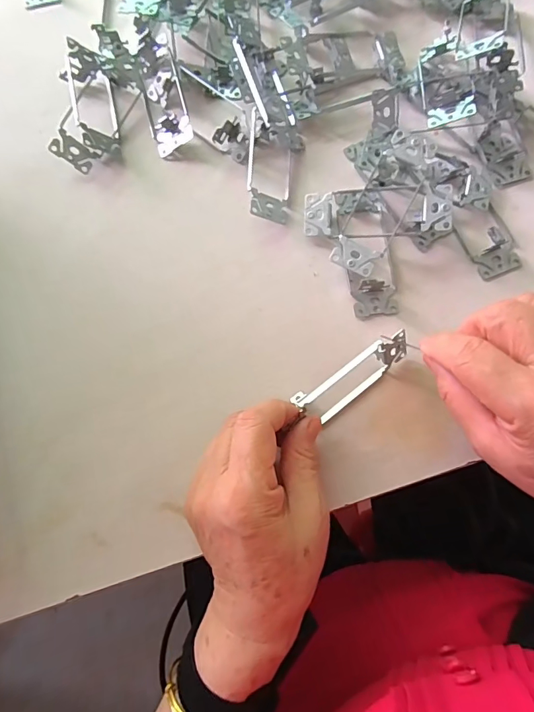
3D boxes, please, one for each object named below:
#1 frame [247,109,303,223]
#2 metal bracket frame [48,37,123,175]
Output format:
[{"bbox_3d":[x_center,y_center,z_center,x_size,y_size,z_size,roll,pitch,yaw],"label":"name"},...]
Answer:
[{"bbox_3d":[0.005,-0.152,0.337,0.046,0.015,0.094,9,79,-29],"label":"frame"},{"bbox_3d":[-0.154,-0.207,0.349,0.050,0.028,0.105,-11,78,-1],"label":"metal bracket frame"}]

